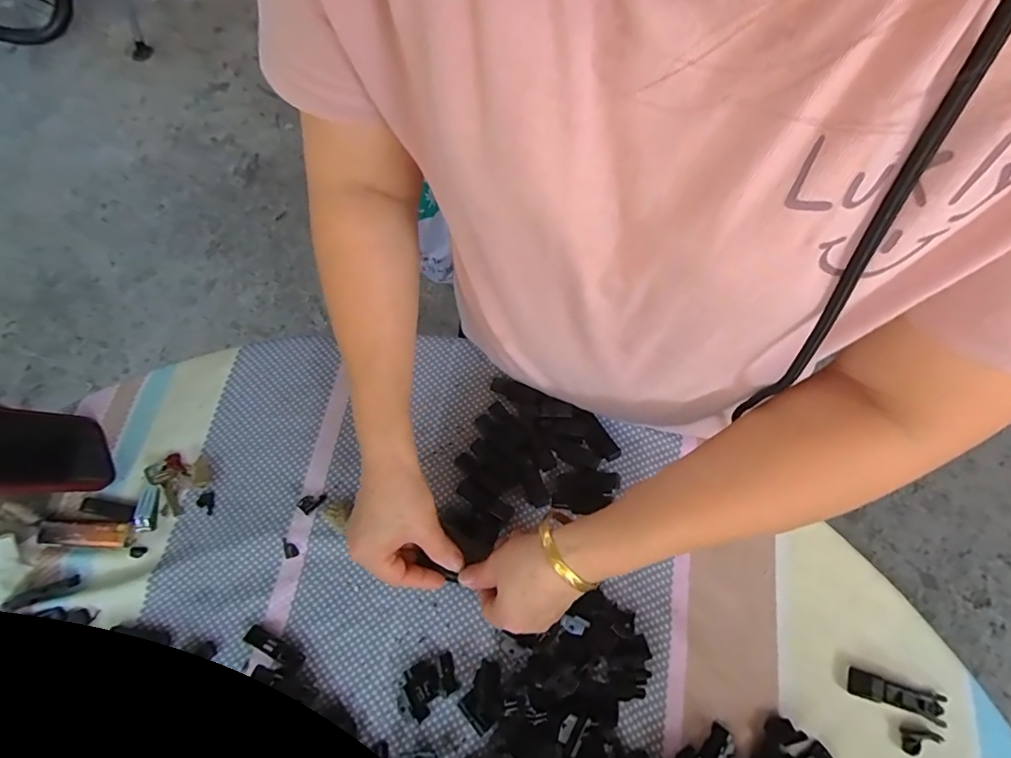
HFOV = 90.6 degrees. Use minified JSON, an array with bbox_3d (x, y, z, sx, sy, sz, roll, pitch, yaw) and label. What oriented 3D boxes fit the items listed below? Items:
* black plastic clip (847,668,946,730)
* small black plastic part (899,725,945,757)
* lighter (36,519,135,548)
[{"bbox_3d":[0.286,0.231,0.364,0.067,0.010,0.019,16,71,9],"label":"black plastic clip"},{"bbox_3d":[0.294,0.255,0.355,0.028,0.006,0.014,-22,69,-6],"label":"small black plastic part"},{"bbox_3d":[-0.365,0.134,0.434,0.086,0.009,0.021,1,69,3],"label":"lighter"}]

